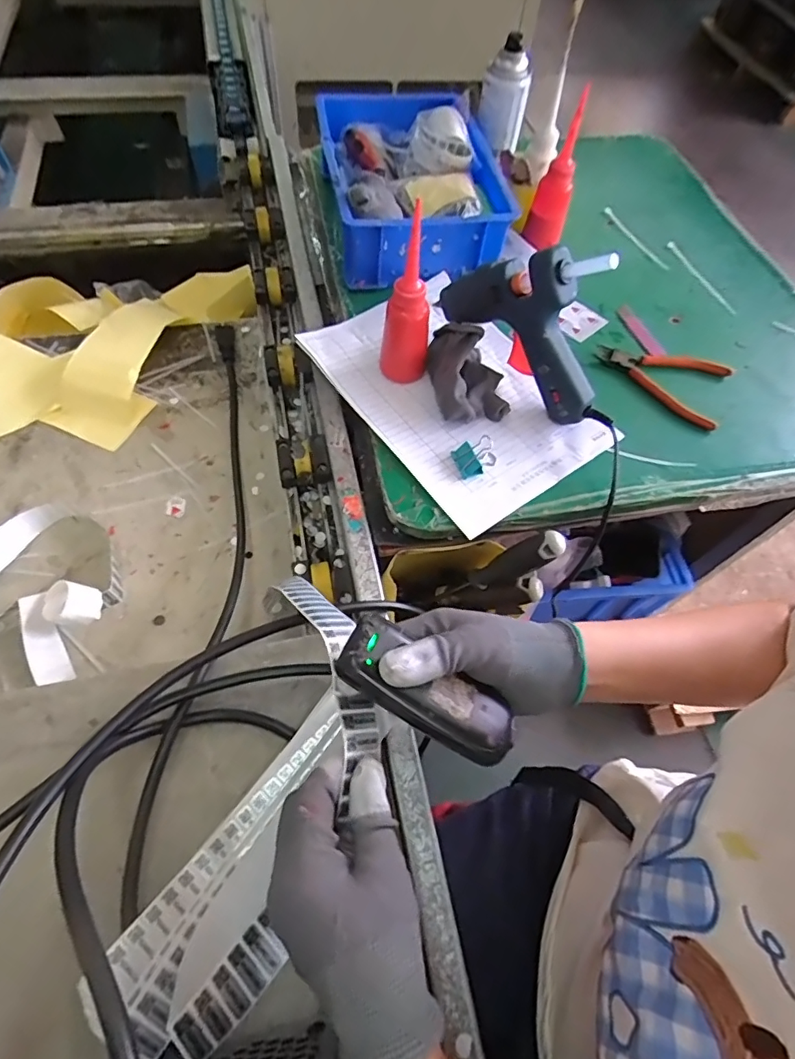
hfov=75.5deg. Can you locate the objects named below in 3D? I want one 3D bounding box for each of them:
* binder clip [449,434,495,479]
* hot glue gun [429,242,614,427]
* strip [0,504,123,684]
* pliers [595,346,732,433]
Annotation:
[{"bbox_3d":[0.076,-0.072,0.484,0.040,0.027,0.034,-16,63,-13],"label":"binder clip"},{"bbox_3d":[0.126,-0.202,0.480,0.202,0.140,0.031,40,65,17],"label":"hot glue gun"},{"bbox_3d":[-0.385,0.085,0.459,0.167,0.048,0.262,41,66,18],"label":"strip"},{"bbox_3d":[0.302,-0.175,0.569,0.142,0.010,0.096,42,66,18],"label":"pliers"}]

